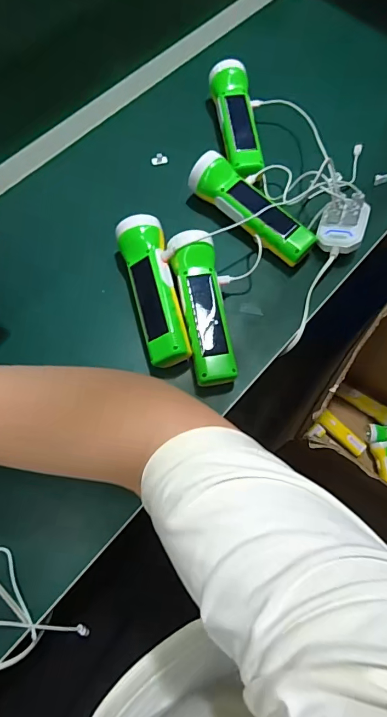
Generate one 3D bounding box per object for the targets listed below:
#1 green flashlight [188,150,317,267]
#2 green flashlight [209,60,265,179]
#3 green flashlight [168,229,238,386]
[{"bbox_3d":[0.068,-0.177,0.489,0.166,0.053,0.054,41,74,14],"label":"green flashlight"},{"bbox_3d":[0.057,-0.309,0.541,0.048,0.051,0.181,-6,69,-3],"label":"green flashlight"},{"bbox_3d":[0.009,-0.054,0.442,0.055,0.051,0.168,-8,69,-4],"label":"green flashlight"}]

